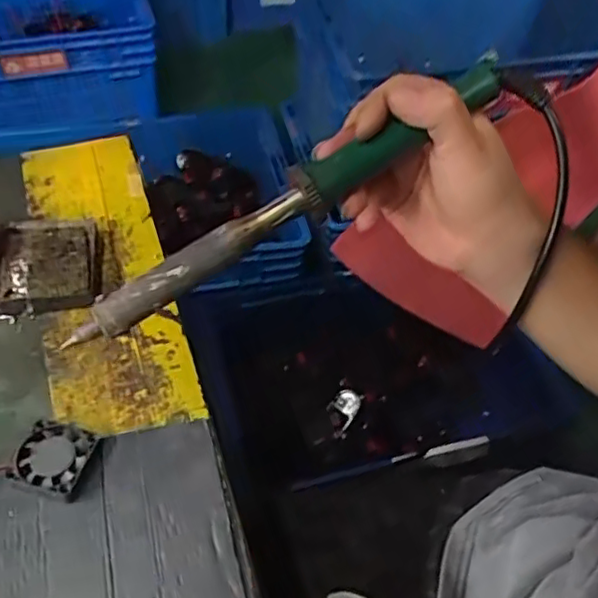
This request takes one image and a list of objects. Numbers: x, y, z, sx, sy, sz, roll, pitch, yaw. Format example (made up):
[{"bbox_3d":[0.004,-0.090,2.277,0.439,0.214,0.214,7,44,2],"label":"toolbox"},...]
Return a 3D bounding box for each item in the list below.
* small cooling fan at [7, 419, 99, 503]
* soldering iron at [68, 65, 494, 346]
[{"bbox_3d":[-0.139,0.092,0.358,0.040,0.016,0.039,15,52,7],"label":"small cooling fan"},{"bbox_3d":[-0.001,-0.050,0.324,0.260,0.018,0.021,-33,59,-7],"label":"soldering iron"}]

